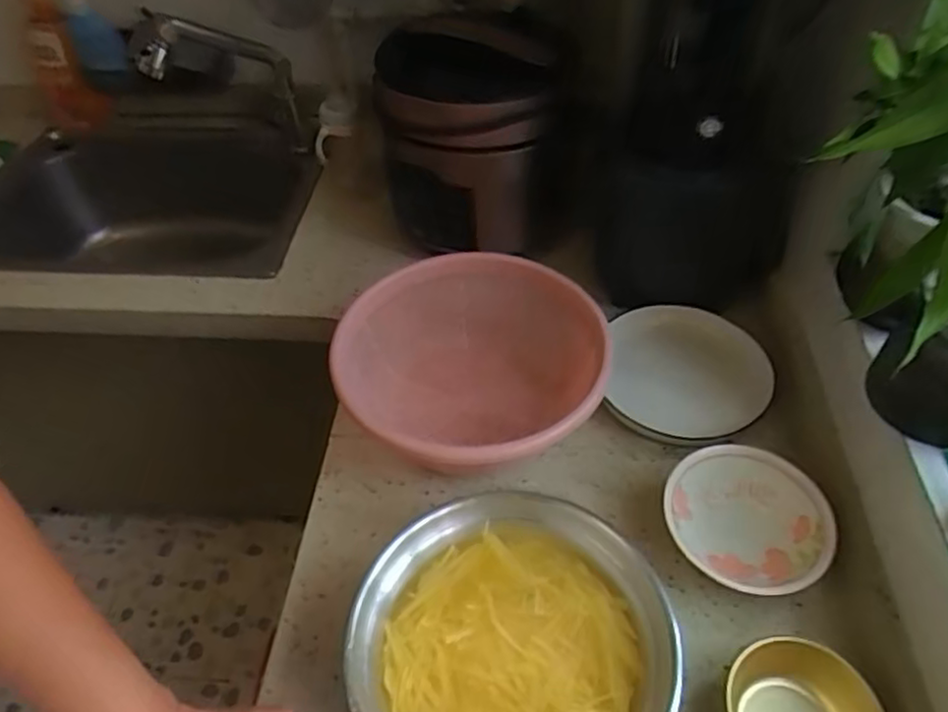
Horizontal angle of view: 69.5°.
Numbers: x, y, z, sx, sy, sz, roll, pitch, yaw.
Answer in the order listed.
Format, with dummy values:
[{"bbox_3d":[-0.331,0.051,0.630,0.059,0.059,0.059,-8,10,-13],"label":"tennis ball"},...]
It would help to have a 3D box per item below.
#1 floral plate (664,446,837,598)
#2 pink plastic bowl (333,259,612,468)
[{"bbox_3d":[0.263,0.160,0.656,0.142,0.057,0.142,-1,47,1],"label":"floral plate"},{"bbox_3d":[-0.009,0.017,0.756,0.292,0.121,0.279,-1,47,1],"label":"pink plastic bowl"}]

